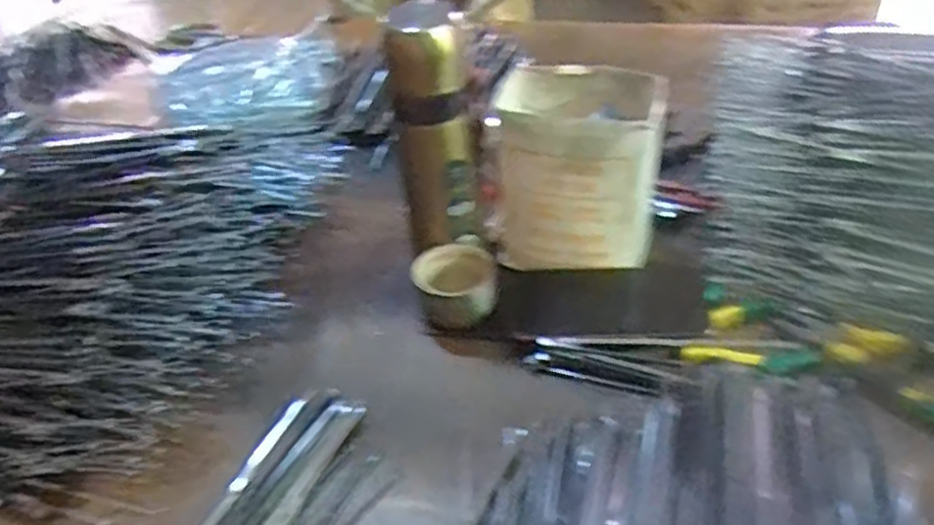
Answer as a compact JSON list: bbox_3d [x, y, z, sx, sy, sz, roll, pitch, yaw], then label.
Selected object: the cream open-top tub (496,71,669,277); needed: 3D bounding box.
[{"bbox_3d":[0.090,-0.077,0.603,0.122,0.136,0.098,1,43,9],"label":"cream open-top tub"}]

